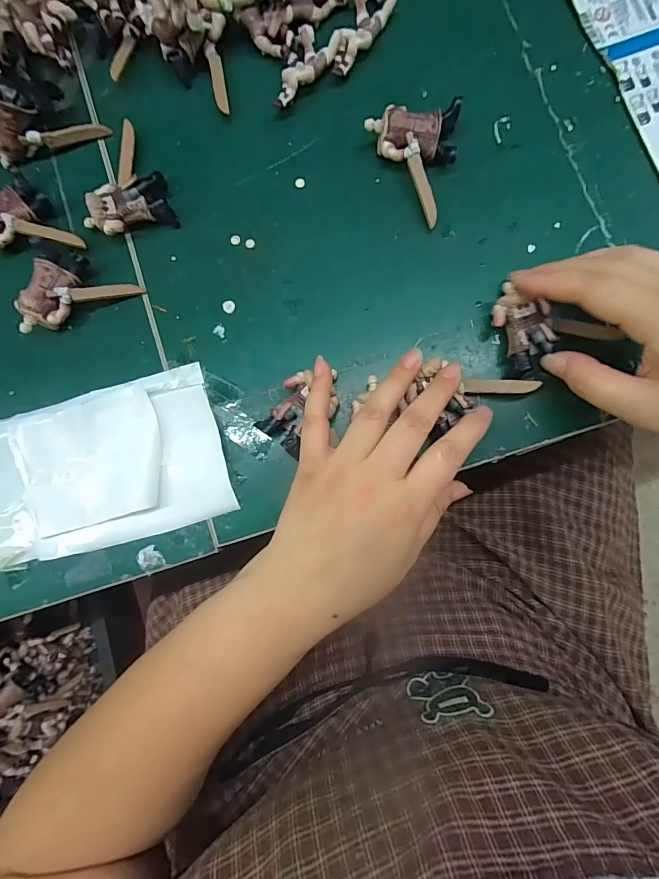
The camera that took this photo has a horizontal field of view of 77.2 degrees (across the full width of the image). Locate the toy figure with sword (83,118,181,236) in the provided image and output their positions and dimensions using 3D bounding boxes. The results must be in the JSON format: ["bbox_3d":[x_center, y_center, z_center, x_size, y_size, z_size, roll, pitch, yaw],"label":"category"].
[{"bbox_3d":[-0.142,-0.180,0.286,0.054,0.020,0.077,-15,85,2],"label":"toy figure with sword"}]

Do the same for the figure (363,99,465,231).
[{"bbox_3d":[0.068,-0.192,0.276,0.055,0.020,0.075,-36,84,0],"label":"figure"}]

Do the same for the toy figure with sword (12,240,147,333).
[{"bbox_3d":[-0.177,-0.109,0.281,0.075,0.022,0.050,-27,84,0],"label":"toy figure with sword"}]

